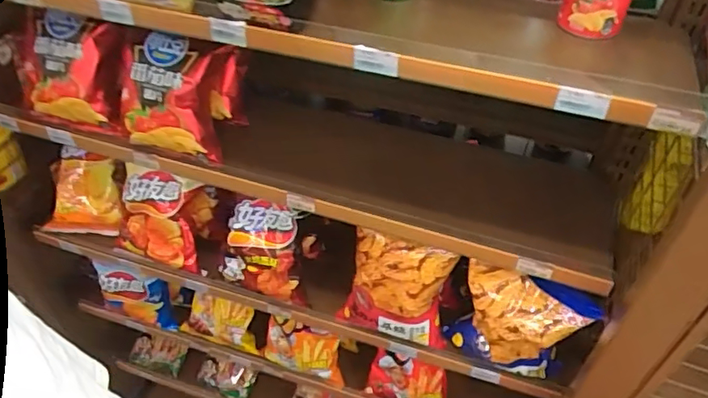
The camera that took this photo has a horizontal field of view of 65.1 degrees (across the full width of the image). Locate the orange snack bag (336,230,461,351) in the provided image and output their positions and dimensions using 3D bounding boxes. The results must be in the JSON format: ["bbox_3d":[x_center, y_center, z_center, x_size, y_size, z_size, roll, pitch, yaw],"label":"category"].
[{"bbox_3d":[0.062,0.129,0.783,0.153,0.169,0.066,14,49,13],"label":"orange snack bag"}]

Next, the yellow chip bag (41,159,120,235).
[{"bbox_3d":[-0.455,-0.006,0.960,0.139,0.128,0.045,7,9,12],"label":"yellow chip bag"}]

